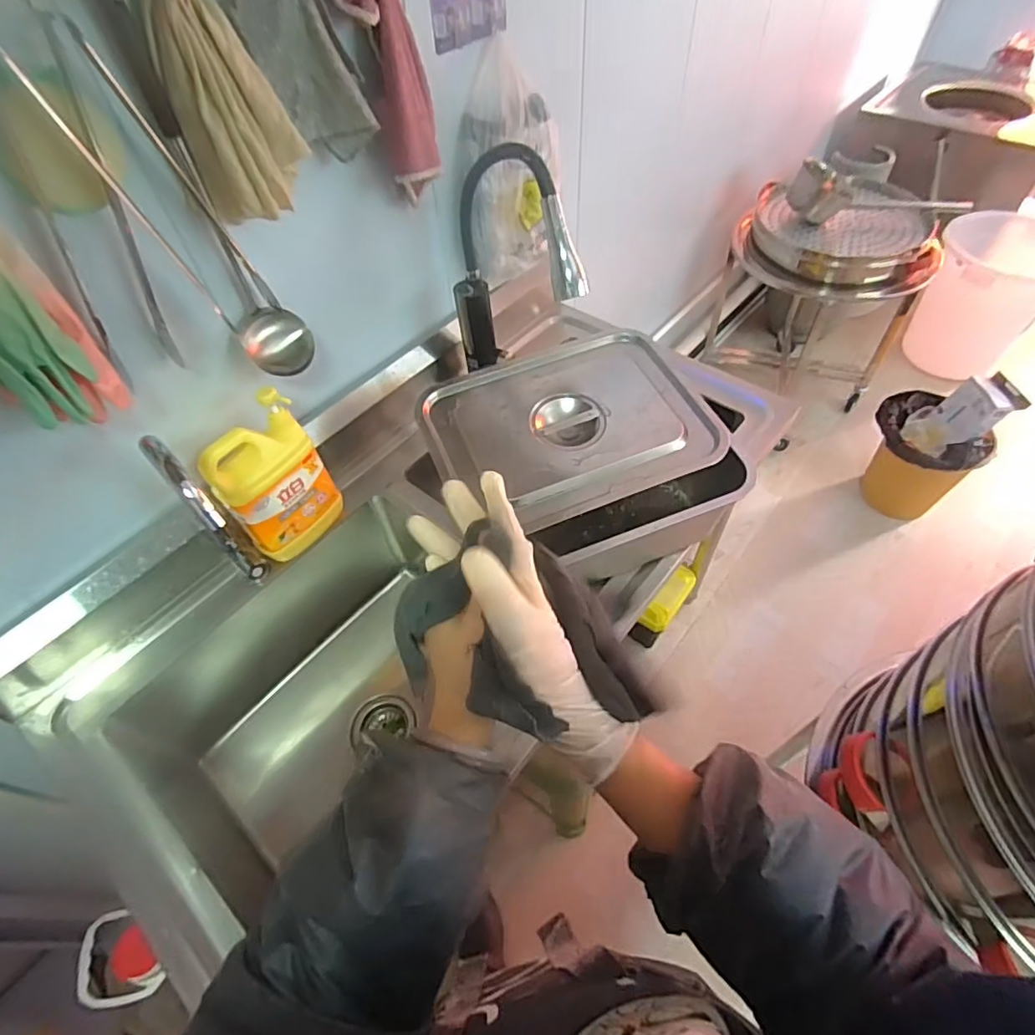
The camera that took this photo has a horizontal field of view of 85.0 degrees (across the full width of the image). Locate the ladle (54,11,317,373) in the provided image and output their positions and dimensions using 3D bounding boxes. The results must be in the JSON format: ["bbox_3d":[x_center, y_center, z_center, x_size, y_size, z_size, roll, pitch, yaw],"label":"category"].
[{"bbox_3d":[-0.333,-0.323,0.645,0.095,0.351,0.067,-22,56,-13],"label":"ladle"}]

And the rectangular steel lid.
[{"bbox_3d":[0.081,-0.135,0.789,0.368,0.031,0.282,-24,56,-14],"label":"rectangular steel lid"}]

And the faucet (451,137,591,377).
[{"bbox_3d":[-0.015,-0.348,0.843,0.092,0.341,0.259,-29,58,-17],"label":"faucet"}]

